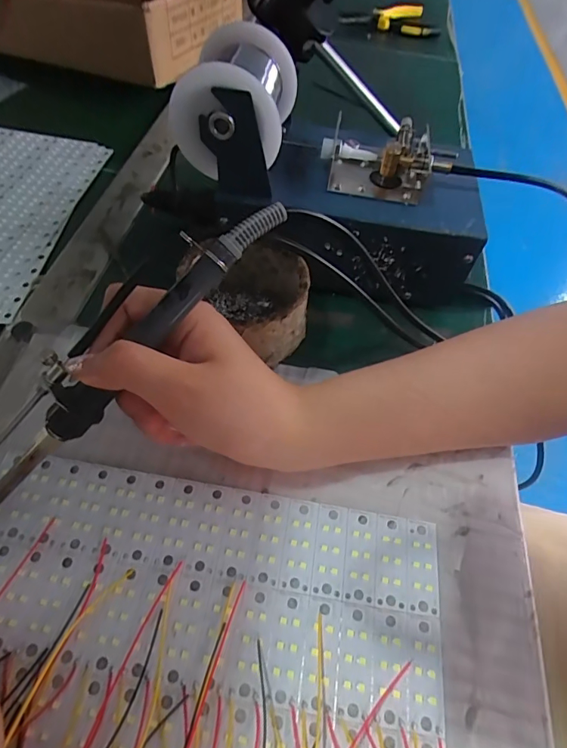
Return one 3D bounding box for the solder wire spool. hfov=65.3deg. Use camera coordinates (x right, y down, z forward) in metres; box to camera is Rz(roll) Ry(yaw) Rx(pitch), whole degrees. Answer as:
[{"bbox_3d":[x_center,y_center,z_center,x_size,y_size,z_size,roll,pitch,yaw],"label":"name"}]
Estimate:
[{"bbox_3d":[-0.027,-0.168,0.271,0.064,0.058,0.070,14,55,7],"label":"solder wire spool"}]

